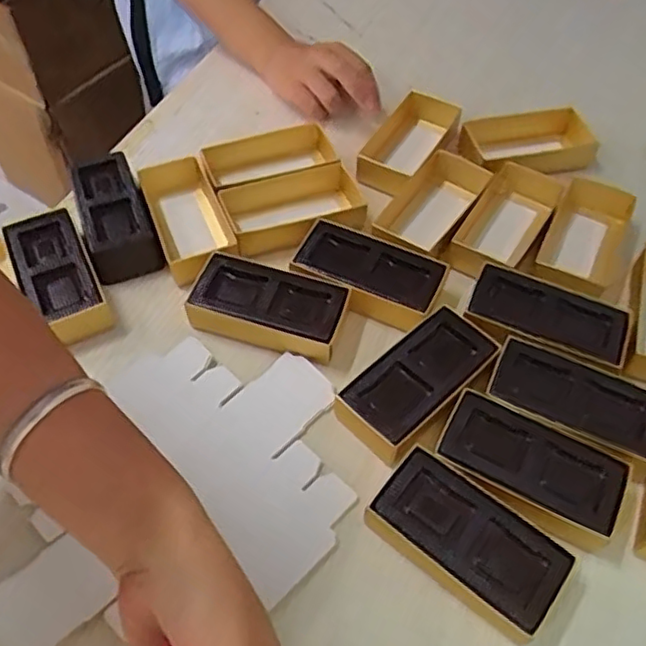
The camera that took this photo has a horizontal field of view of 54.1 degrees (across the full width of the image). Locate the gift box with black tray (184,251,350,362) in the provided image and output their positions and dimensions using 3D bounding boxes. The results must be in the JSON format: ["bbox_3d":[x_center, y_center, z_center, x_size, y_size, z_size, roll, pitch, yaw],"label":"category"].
[{"bbox_3d":[-0.044,-0.014,0.481,0.118,0.029,0.056,15,56,10],"label":"gift box with black tray"}]

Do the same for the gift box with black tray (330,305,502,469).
[{"bbox_3d":[0.065,0.043,0.447,0.060,0.033,0.116,37,62,23],"label":"gift box with black tray"}]

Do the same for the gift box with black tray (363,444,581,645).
[{"bbox_3d":[0.087,0.131,0.383,0.113,0.030,0.057,33,61,21],"label":"gift box with black tray"}]

